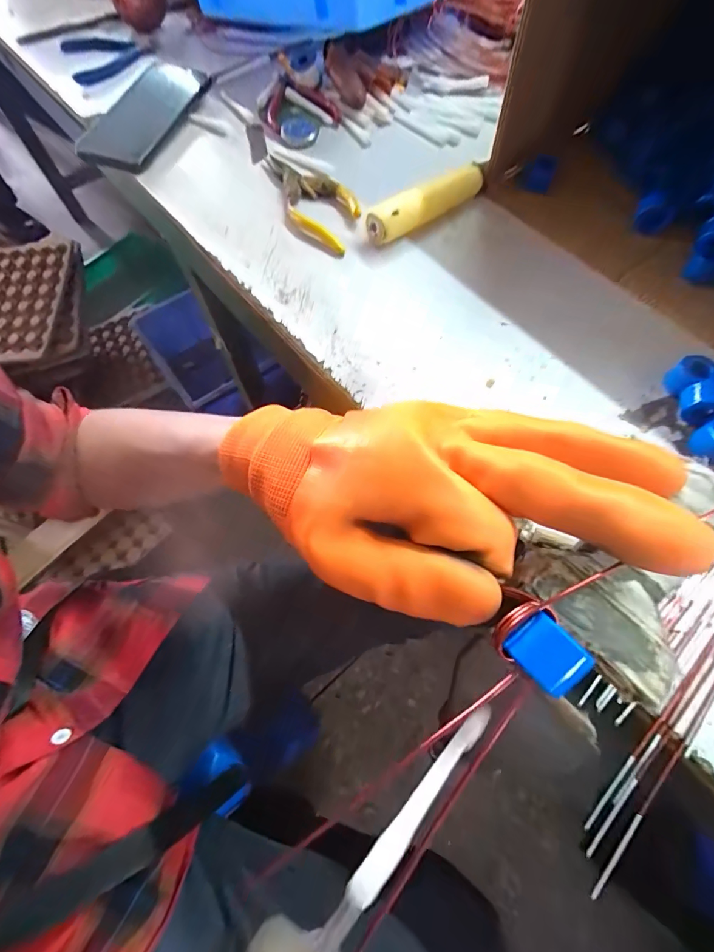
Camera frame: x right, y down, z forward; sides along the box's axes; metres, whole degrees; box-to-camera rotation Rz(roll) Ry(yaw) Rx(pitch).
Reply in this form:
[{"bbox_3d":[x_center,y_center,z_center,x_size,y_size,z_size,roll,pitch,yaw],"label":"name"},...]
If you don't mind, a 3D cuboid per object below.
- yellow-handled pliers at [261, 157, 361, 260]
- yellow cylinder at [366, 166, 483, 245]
[{"bbox_3d":[-0.046,-0.262,0.379,0.057,0.013,0.161,-36,69,-13],"label":"yellow-handled pliers"},{"bbox_3d":[0.060,-0.242,0.353,0.116,0.027,0.020,-38,69,-14],"label":"yellow cylinder"}]

